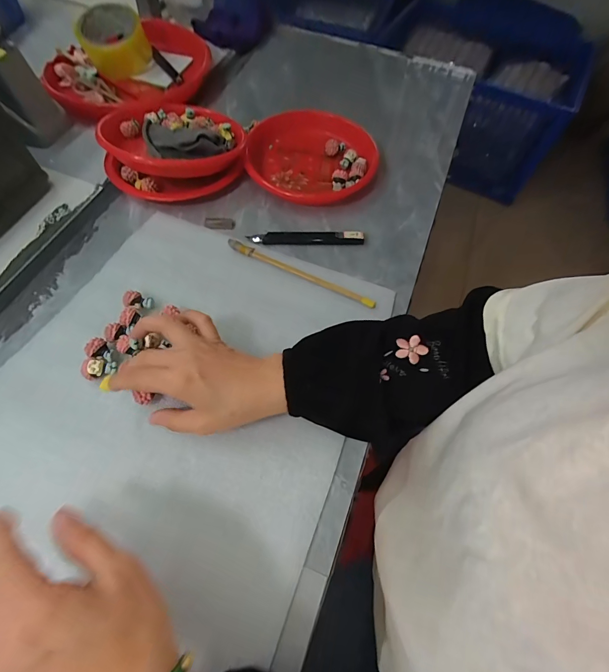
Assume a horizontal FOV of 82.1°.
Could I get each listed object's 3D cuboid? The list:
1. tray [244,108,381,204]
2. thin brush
[{"bbox_3d":[0.009,-0.241,0.473,0.169,0.029,0.155,6,63,0],"label":"tray"},{"bbox_3d":[-0.006,-0.070,0.391,0.180,0.007,0.009,24,64,9],"label":"thin brush"}]

